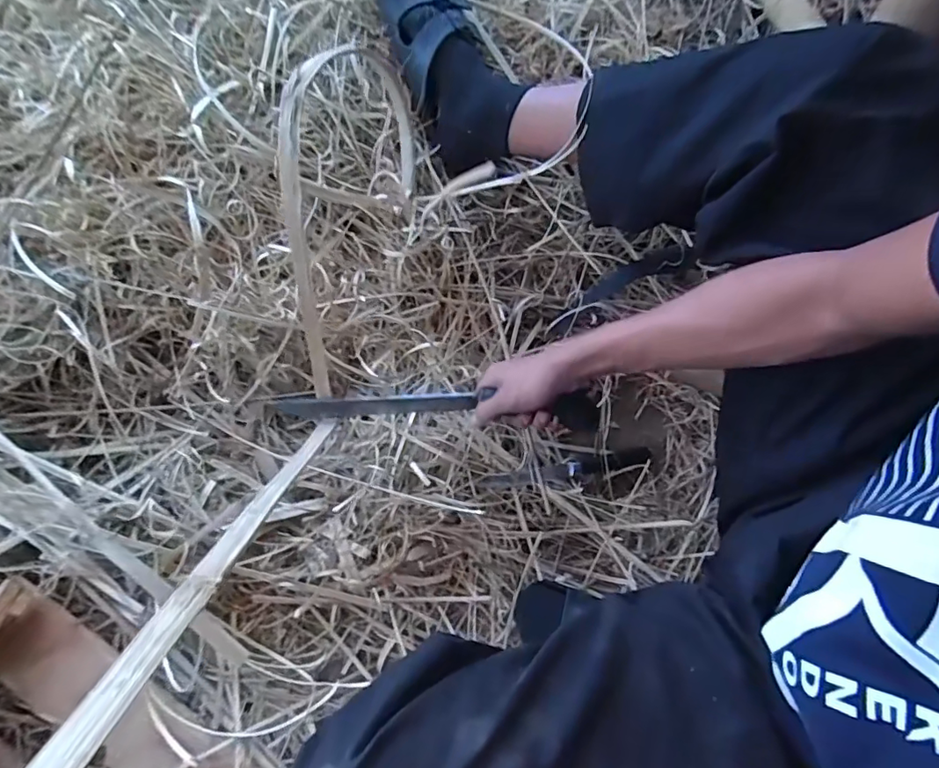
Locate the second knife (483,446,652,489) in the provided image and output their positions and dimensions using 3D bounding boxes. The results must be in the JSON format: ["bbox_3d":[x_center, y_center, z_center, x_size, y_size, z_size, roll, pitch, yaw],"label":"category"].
[{"bbox_3d":[0.122,0.106,0.653,0.220,0.024,0.023,-7,70,-16],"label":"second knife"}]

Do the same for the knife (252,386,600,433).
[{"bbox_3d":[-0.048,0.025,0.608,0.378,0.063,0.034,1,71,9],"label":"knife"}]

